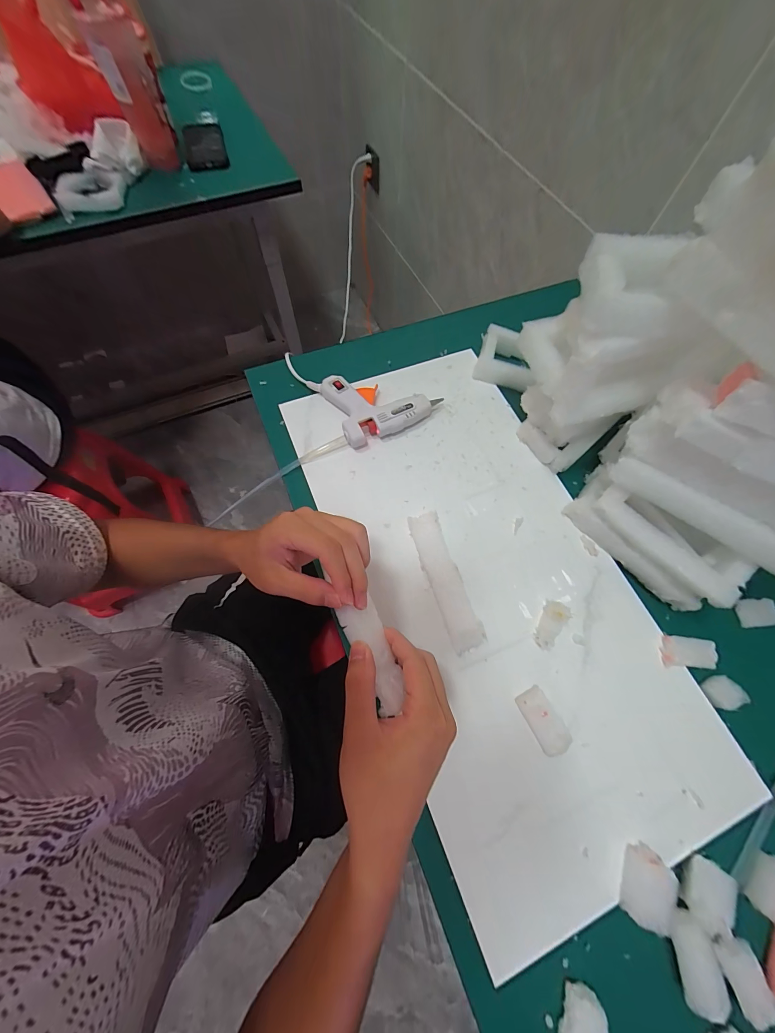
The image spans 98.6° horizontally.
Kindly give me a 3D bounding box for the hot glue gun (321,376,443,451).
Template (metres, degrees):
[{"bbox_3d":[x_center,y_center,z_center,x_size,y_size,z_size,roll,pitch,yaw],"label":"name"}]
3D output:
[{"bbox_3d":[-0.010,-0.156,0.447,0.130,0.028,0.103,-24,71,-11],"label":"hot glue gun"}]

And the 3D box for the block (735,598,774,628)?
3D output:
[{"bbox_3d":[0.419,0.109,0.377,0.043,0.007,0.029,-4,68,-3],"label":"block"}]

